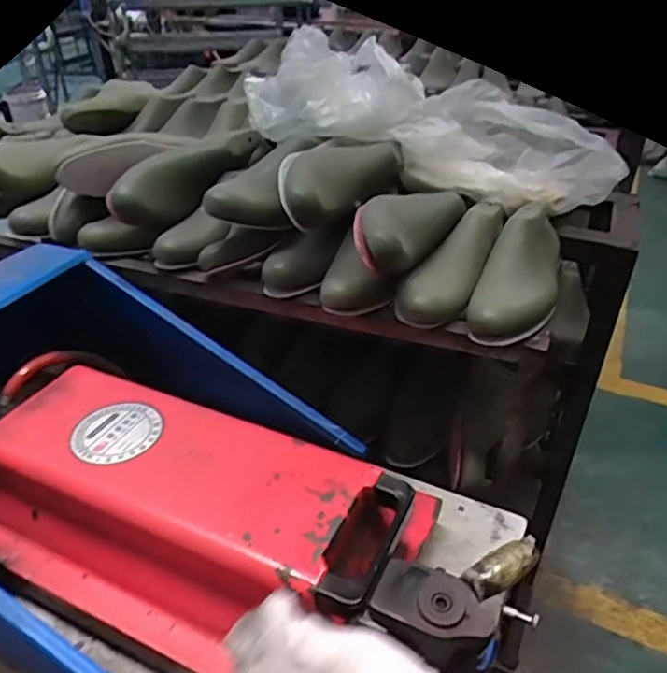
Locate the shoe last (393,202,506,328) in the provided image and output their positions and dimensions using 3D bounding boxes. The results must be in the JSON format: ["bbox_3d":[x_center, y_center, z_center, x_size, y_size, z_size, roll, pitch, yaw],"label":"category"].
[{"bbox_3d":[0.157,-0.099,0.764,0.077,0.087,0.243,20,57,25],"label":"shoe last"}]

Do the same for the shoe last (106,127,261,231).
[{"bbox_3d":[-0.205,-0.238,0.879,0.089,0.081,0.253,19,38,23],"label":"shoe last"}]

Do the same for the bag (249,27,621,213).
[{"bbox_3d":[0.126,-0.310,0.870,0.519,0.155,0.190,20,36,-1],"label":"bag"}]

